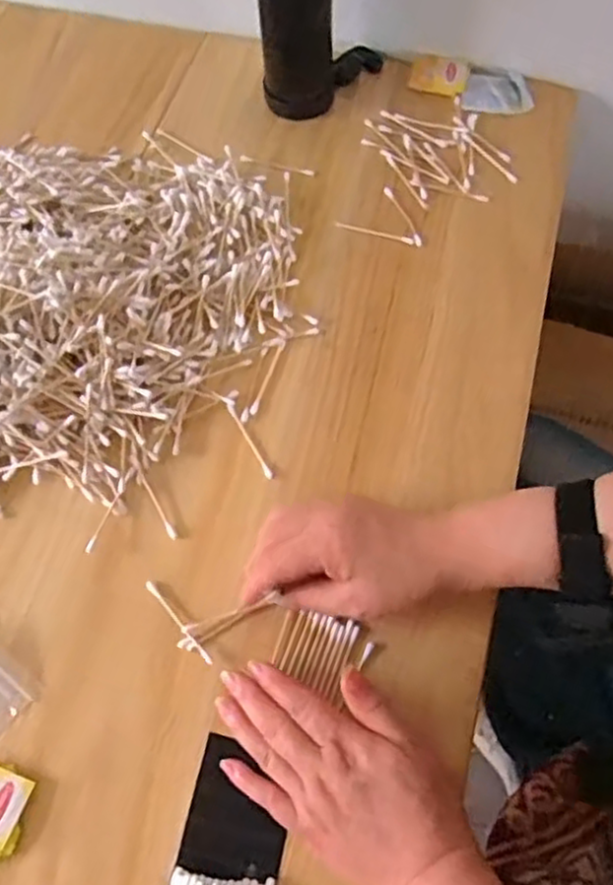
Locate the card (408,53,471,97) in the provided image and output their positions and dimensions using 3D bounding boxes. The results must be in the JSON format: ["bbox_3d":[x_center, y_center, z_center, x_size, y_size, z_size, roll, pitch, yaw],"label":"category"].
[{"bbox_3d":[0.133,-0.368,0.710,0.058,0.007,0.040,23,87,20],"label":"card"}]

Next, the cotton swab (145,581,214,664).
[{"bbox_3d":[-0.085,0.119,0.472,0.006,0.004,0.070,-39,69,-16],"label":"cotton swab"}]

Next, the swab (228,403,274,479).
[{"bbox_3d":[-0.042,-0.002,0.530,0.006,0.004,0.069,-26,66,-11],"label":"swab"}]

